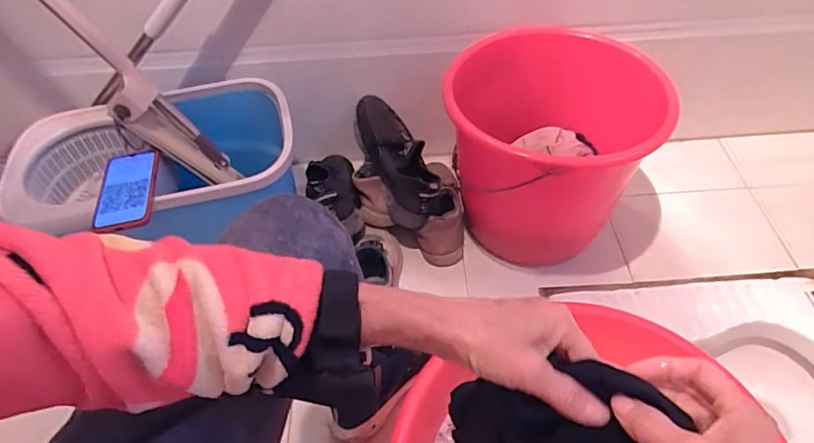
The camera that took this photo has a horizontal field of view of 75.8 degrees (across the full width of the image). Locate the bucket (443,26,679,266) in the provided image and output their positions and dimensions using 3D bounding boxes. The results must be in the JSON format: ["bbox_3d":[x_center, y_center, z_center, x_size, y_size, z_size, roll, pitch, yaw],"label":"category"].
[{"bbox_3d":[0.244,-0.134,0.931,0.360,0.287,0.393,-2,48,3],"label":"bucket"}]

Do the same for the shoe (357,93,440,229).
[{"bbox_3d":[-0.023,-0.123,0.971,0.091,0.095,0.269,-18,66,-12],"label":"shoe"}]

